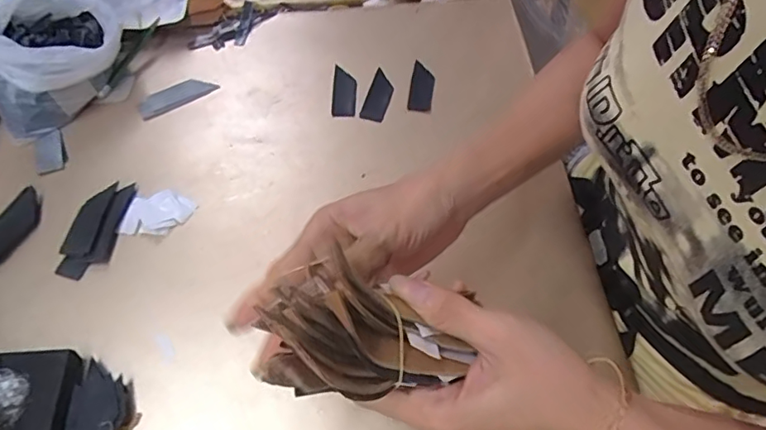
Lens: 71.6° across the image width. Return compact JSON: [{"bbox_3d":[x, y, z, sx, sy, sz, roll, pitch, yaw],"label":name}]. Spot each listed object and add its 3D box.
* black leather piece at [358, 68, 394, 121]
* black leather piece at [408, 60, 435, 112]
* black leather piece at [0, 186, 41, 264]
[{"bbox_3d":[-0.004,-0.119,0.531,0.024,0.004,0.060,16,66,6],"label":"black leather piece"},{"bbox_3d":[0.040,-0.130,0.540,0.024,0.004,0.062,9,64,1],"label":"black leather piece"},{"bbox_3d":[-0.322,0.013,0.456,0.033,0.010,0.077,22,60,13],"label":"black leather piece"}]

